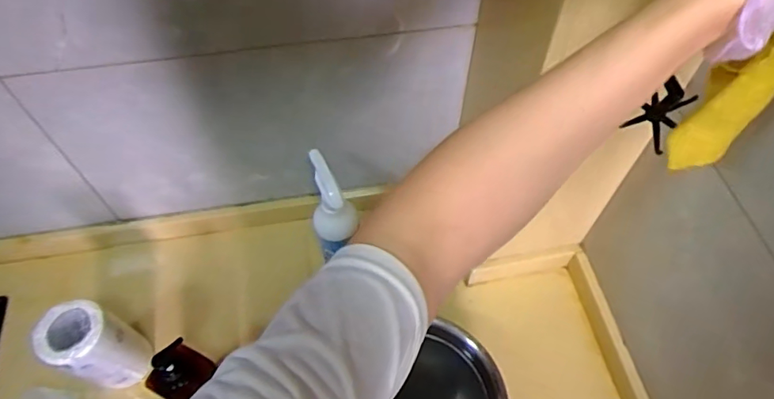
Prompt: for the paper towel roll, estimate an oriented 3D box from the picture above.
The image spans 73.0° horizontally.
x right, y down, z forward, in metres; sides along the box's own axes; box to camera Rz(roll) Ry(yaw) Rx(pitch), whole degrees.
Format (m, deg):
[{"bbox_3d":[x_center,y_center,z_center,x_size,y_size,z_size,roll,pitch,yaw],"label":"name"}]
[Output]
[{"bbox_3d":[-0.389,0.205,0.719,0.079,0.173,0.087,33,63,20],"label":"paper towel roll"}]

